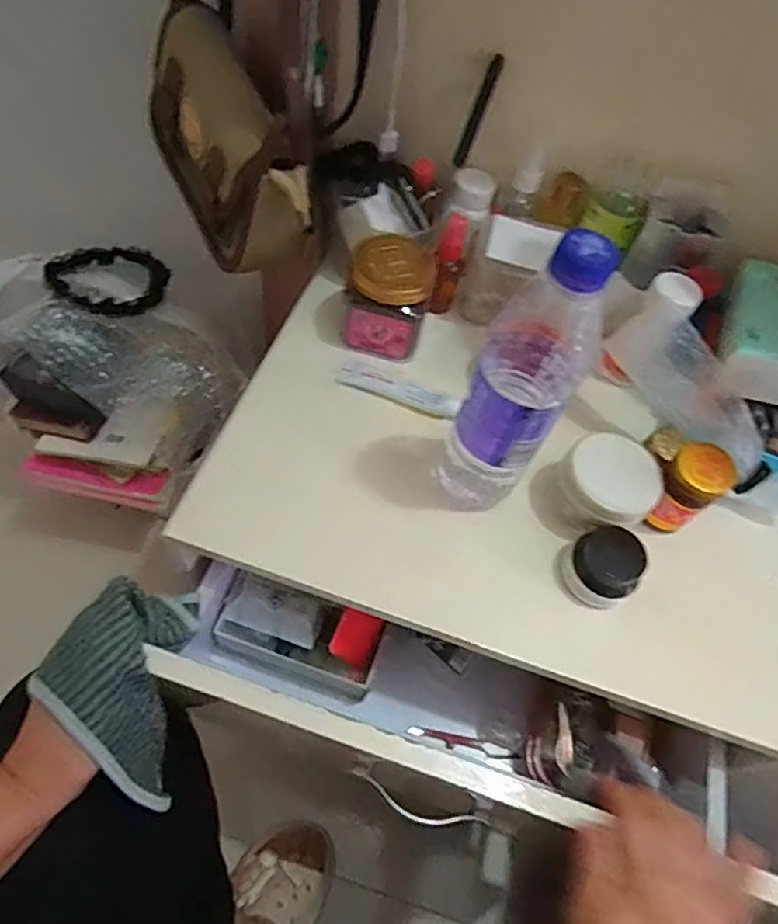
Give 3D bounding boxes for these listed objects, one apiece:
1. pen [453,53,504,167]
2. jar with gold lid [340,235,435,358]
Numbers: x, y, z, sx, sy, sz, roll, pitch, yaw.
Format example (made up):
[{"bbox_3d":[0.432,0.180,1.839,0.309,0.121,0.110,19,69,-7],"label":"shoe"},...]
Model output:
[{"bbox_3d":[0.074,-0.289,0.487,0.007,0.084,0.010,38,35,18],"label":"pen"},{"bbox_3d":[0.001,-0.141,0.507,0.067,0.078,0.069,5,58,-7],"label":"jar with gold lid"}]

